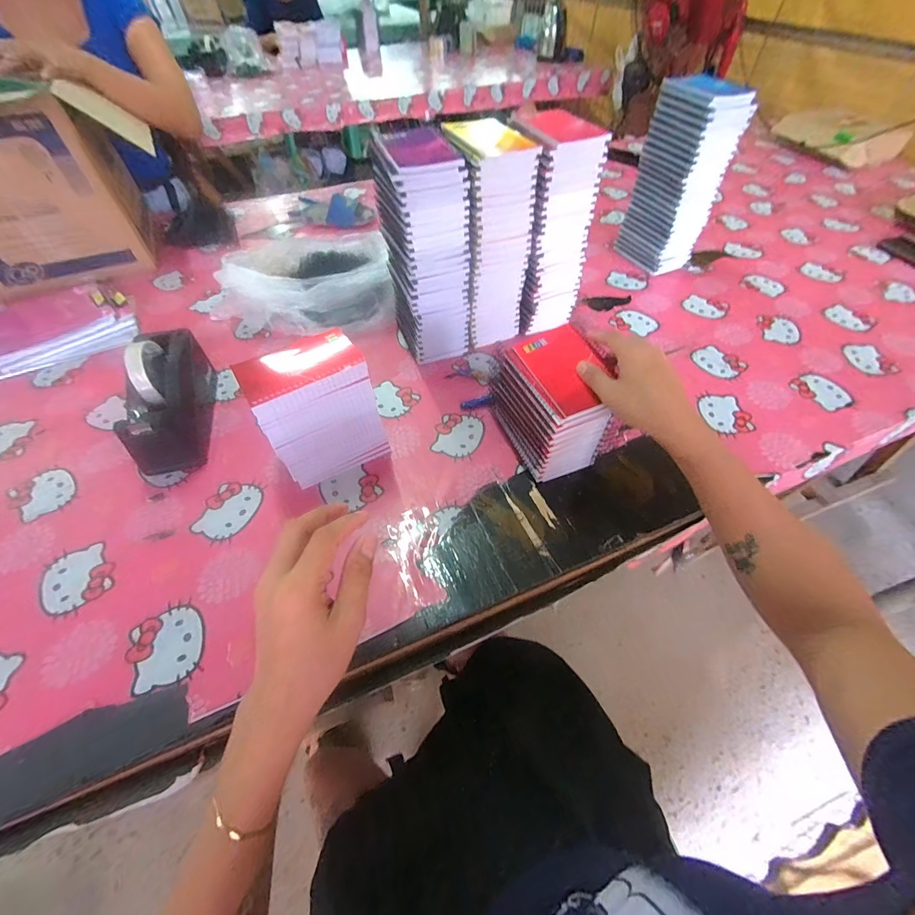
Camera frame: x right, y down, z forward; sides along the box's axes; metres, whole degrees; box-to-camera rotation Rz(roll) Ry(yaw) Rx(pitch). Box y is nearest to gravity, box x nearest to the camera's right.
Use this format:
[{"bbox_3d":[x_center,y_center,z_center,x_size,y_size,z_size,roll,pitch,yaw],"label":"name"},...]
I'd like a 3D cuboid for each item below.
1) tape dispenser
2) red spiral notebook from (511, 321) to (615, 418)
[{"bbox_3d":[-0.401,-0.088,0.557,0.071,0.119,0.196,-10,53,-7],"label":"tape dispenser"},{"bbox_3d":[0.130,-0.106,0.477,0.081,0.014,0.129,-25,54,-2],"label":"red spiral notebook"}]

